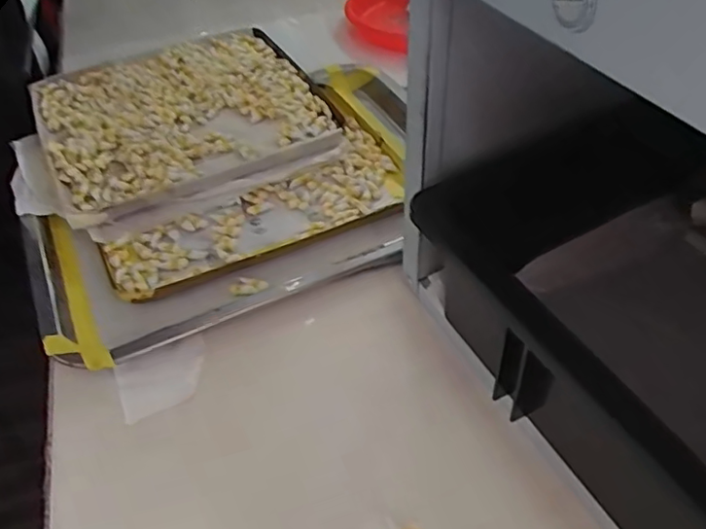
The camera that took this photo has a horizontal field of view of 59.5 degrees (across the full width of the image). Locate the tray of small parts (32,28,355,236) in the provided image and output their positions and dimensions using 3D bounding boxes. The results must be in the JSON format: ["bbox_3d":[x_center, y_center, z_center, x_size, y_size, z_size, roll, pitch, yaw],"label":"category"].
[{"bbox_3d":[-0.150,-0.137,0.552,0.232,0.021,0.226,-23,48,-18],"label":"tray of small parts"}]

